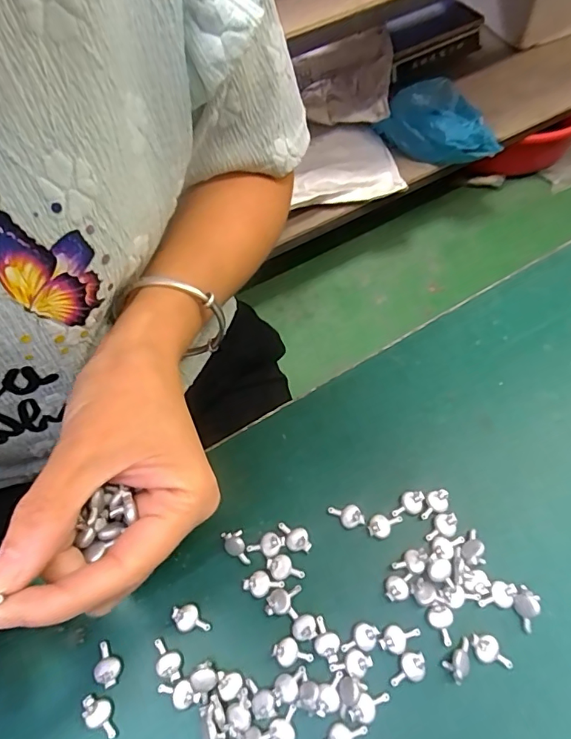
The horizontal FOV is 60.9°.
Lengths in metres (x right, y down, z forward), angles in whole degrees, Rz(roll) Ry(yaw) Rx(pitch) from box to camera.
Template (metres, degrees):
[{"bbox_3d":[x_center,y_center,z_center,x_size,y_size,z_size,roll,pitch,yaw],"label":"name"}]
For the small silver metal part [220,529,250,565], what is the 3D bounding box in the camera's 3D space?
[{"bbox_3d":[-0.024,0.086,0.233,0.010,0.008,0.016,-17,62,-5],"label":"small silver metal part"}]

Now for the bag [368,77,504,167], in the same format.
[{"bbox_3d":[0.356,-0.555,1.095,0.182,0.087,0.262,-37,64,-15],"label":"bag"}]

